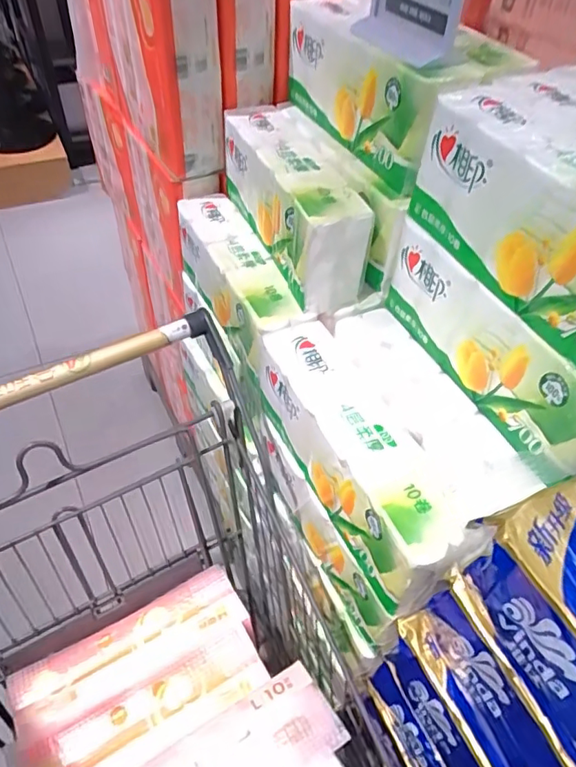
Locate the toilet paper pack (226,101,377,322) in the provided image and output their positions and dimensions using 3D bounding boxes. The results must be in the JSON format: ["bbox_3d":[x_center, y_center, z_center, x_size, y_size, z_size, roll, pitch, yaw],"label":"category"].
[{"bbox_3d":[0.010,-0.268,0.808,0.106,0.156,0.346,-14,46,-18],"label":"toilet paper pack"}]

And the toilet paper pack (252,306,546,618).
[{"bbox_3d":[0.117,0.073,0.676,0.174,0.139,0.349,-18,48,-21],"label":"toilet paper pack"}]

